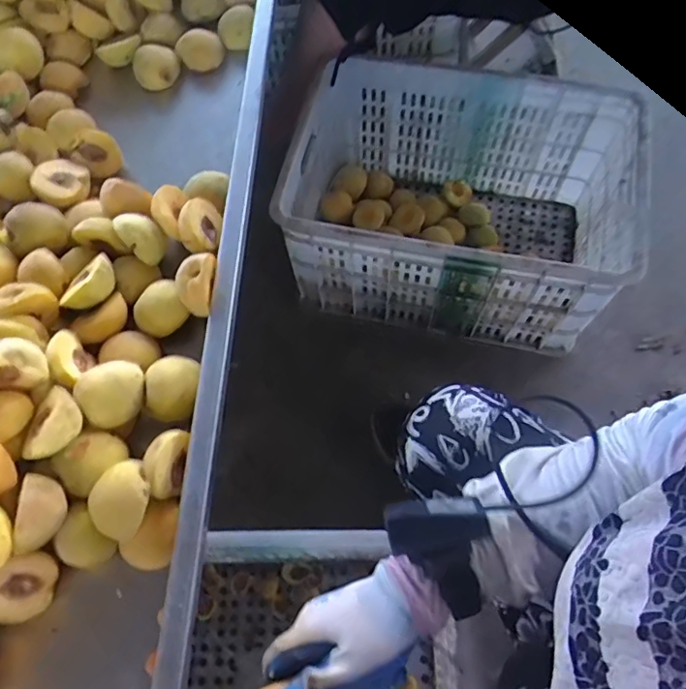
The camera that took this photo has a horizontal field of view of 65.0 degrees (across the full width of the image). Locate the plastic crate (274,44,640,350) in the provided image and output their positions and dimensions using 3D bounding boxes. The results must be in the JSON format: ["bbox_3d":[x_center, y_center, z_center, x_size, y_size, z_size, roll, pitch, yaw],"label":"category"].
[{"bbox_3d":[0.189,-0.248,0.947,0.524,0.280,0.394,10,67,7],"label":"plastic crate"}]

